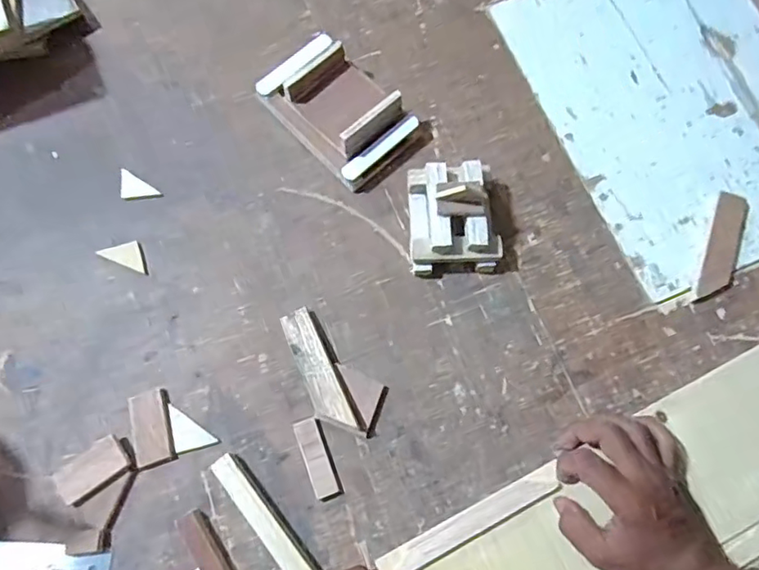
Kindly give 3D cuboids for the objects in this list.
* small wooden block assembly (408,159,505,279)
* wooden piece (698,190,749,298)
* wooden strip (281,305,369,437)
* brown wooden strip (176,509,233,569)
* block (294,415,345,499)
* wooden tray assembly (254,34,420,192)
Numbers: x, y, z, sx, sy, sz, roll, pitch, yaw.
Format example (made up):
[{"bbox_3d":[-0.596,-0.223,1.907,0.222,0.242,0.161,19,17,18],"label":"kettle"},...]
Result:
[{"bbox_3d":[0.070,-0.064,0.530,0.082,0.063,0.096,-3,74,-1],"label":"small wooden block assembly"},{"bbox_3d":[0.331,-0.038,0.547,0.032,0.012,0.108,19,75,5],"label":"wooden piece"},{"bbox_3d":[-0.052,0.079,0.512,0.034,0.025,0.120,-24,76,-7],"label":"wooden strip"},{"bbox_3d":[-0.136,0.227,0.464,0.020,0.017,0.088,-33,77,-9],"label":"brown wooden strip"},{"bbox_3d":[-0.053,0.151,0.498,0.024,0.007,0.068,-20,75,-6],"label":"block"},{"bbox_3d":[-0.041,-0.179,0.571,0.100,0.048,0.151,-41,78,-11],"label":"wooden tray assembly"}]

